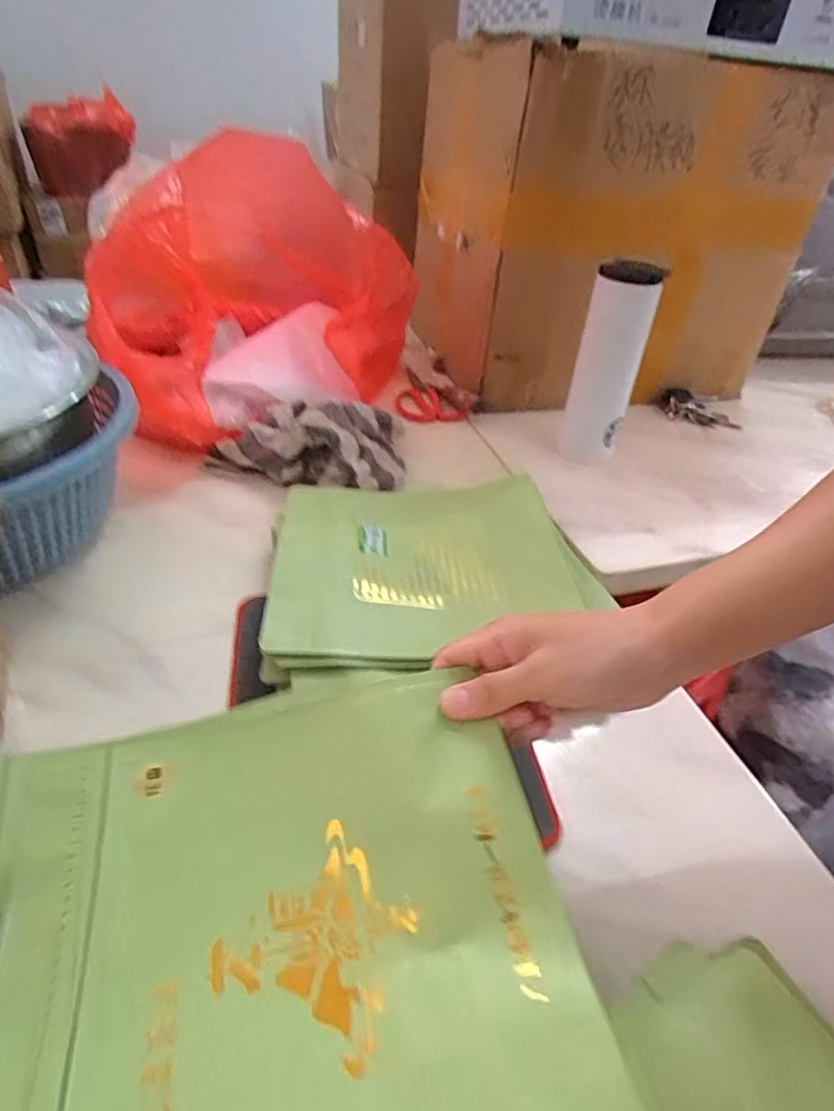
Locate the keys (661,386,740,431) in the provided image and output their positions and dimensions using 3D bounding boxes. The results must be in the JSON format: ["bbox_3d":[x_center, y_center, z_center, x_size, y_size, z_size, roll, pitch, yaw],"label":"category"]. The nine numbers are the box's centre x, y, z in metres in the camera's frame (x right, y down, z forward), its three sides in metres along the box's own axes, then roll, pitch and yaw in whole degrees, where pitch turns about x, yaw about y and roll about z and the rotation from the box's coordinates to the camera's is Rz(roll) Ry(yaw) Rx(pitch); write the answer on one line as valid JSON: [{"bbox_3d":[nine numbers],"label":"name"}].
[{"bbox_3d":[0.402,-0.206,0.878,0.110,0.028,0.057,25,43,24],"label":"keys"}]

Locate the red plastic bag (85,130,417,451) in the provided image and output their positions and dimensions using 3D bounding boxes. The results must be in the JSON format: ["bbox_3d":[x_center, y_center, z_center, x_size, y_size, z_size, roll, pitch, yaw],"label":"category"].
[{"bbox_3d":[-0.208,-0.364,0.804,0.415,0.282,0.338,-29,49,-35],"label":"red plastic bag"}]

